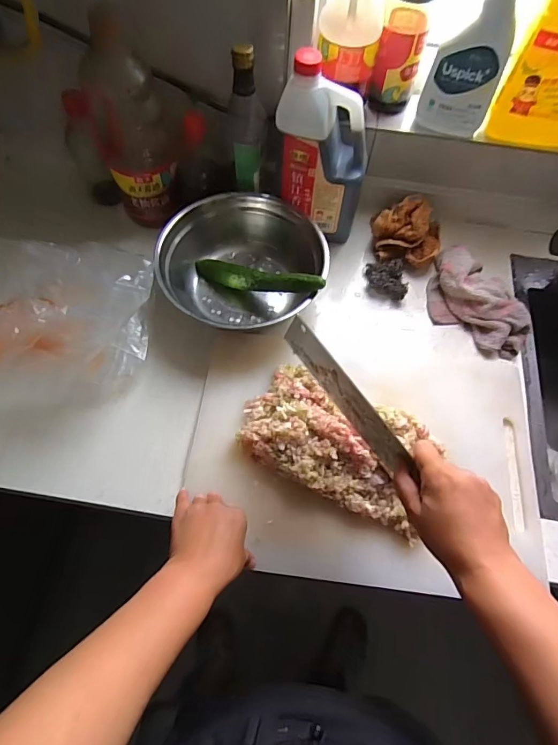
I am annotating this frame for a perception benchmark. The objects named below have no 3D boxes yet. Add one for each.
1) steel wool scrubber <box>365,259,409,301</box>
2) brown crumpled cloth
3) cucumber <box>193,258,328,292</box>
[{"bbox_3d":[0.179,-0.158,0.697,0.059,0.031,0.069,-1,65,-3],"label":"steel wool scrubber"},{"bbox_3d":[0.221,-0.233,0.710,0.115,0.073,0.098,-13,66,-8],"label":"brown crumpled cloth"},{"bbox_3d":[-0.036,-0.145,0.648,0.238,0.041,0.030,15,63,31],"label":"cucumber"}]

